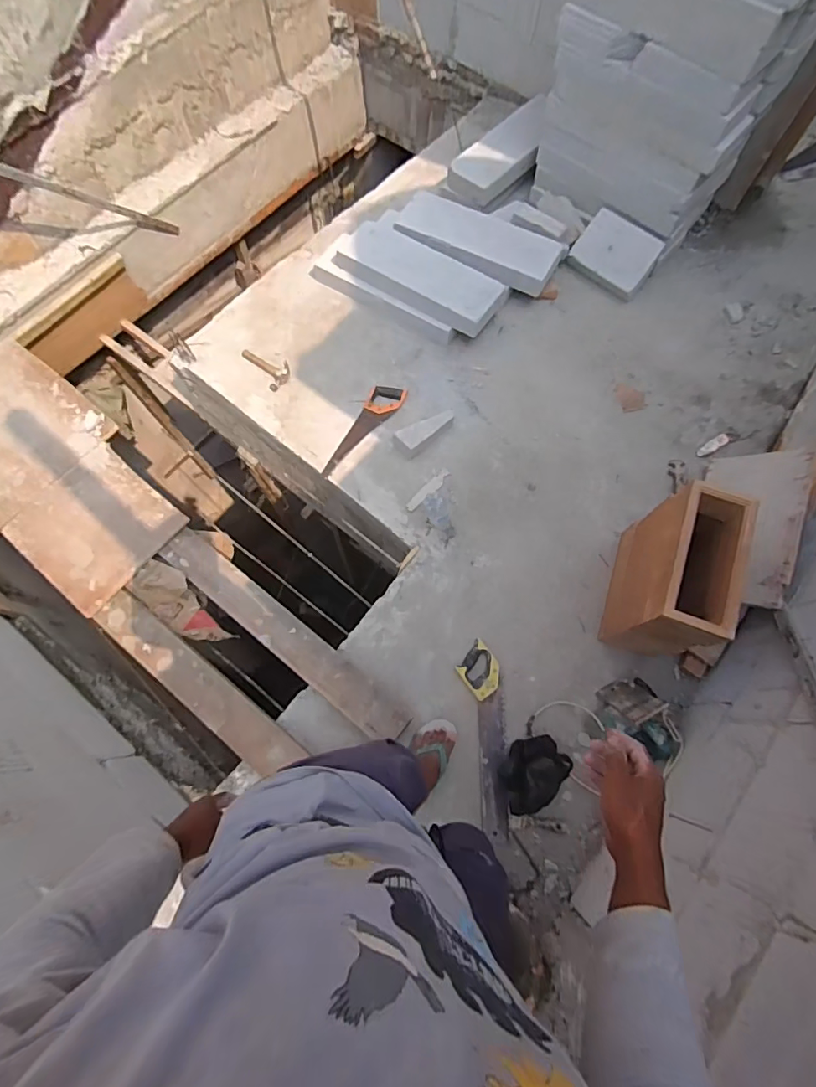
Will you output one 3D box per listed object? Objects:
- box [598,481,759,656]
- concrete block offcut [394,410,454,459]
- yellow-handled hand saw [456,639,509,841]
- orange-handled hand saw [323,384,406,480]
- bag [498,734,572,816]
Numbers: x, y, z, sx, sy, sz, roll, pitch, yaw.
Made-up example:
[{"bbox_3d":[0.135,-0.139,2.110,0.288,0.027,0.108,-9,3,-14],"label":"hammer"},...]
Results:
[{"bbox_3d":[0.670,0.088,1.273,0.144,0.461,0.355,19,72,6],"label":"box"},{"bbox_3d":[0.054,-0.377,1.634,0.214,0.074,0.090,-36,75,-11],"label":"concrete block offcut"},{"bbox_3d":[0.224,0.529,1.353,0.107,0.022,0.493,-6,71,-2],"label":"yellow-handled hand saw"},{"bbox_3d":[-0.142,-0.383,1.692,0.124,0.021,0.401,24,73,8],"label":"orange-handled hand saw"},{"bbox_3d":[0.330,0.613,1.306,0.149,0.047,0.202,34,74,11],"label":"bag"}]

